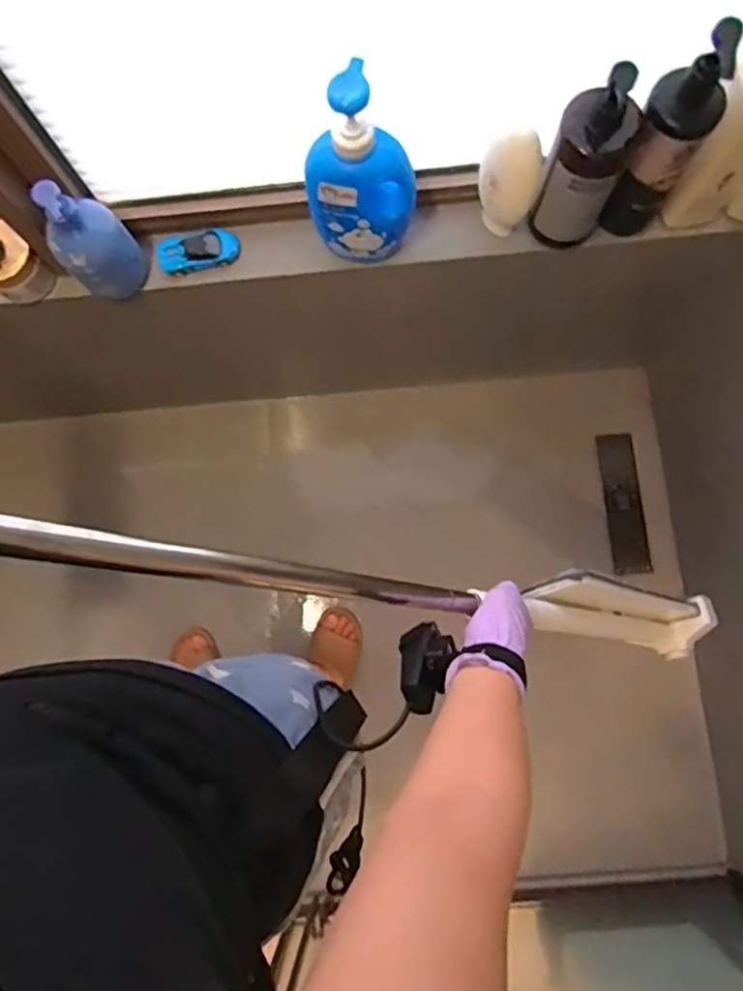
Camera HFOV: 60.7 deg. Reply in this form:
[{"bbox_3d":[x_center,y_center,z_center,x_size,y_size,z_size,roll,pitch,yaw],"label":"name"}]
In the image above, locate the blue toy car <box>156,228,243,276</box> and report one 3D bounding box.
[{"bbox_3d":[-0.243,-0.342,0.894,0.115,0.027,0.045,-13,80,-1],"label":"blue toy car"}]

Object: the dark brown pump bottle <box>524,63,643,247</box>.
[{"bbox_3d":[0.255,-0.394,0.761,0.092,0.252,0.068,18,81,4],"label":"dark brown pump bottle"}]

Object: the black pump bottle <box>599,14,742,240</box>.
[{"bbox_3d":[0.334,-0.400,0.732,0.078,0.274,0.063,28,81,6],"label":"black pump bottle"}]

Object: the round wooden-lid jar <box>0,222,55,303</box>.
[{"bbox_3d":[-0.497,-0.316,0.872,0.074,0.090,0.070,0,80,1],"label":"round wooden-lid jar"}]

